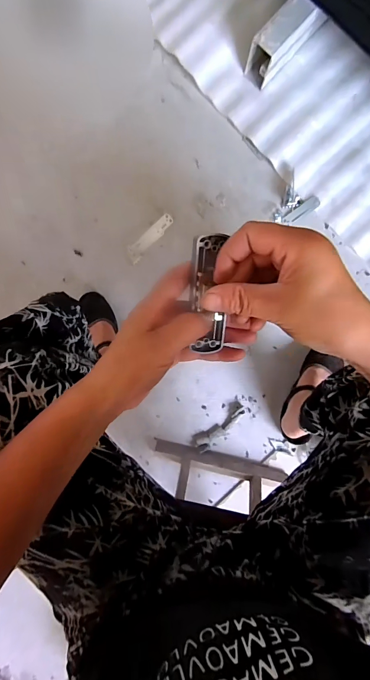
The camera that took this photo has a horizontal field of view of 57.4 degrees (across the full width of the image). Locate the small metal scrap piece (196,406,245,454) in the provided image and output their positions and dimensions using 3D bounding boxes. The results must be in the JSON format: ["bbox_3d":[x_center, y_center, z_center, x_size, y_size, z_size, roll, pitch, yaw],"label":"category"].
[{"bbox_3d":[0.086,0.210,0.799,0.142,0.020,0.029,-40,92,0],"label":"small metal scrap piece"}]

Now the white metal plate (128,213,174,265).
[{"bbox_3d":[-0.081,-0.239,0.791,0.035,0.008,0.136,45,90,-2],"label":"white metal plate"}]

